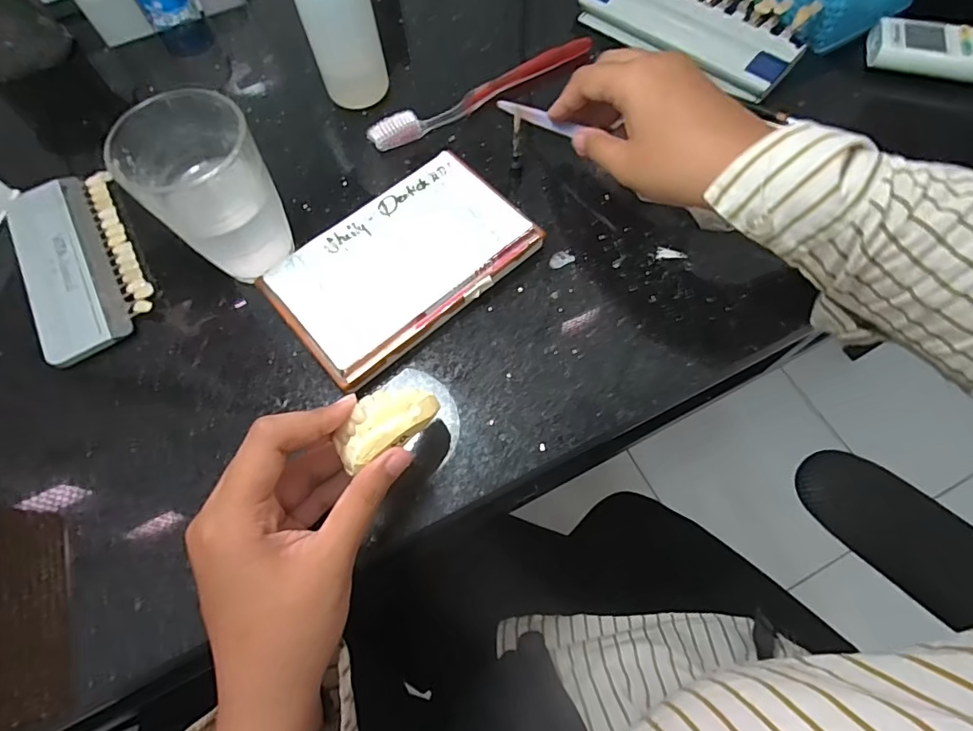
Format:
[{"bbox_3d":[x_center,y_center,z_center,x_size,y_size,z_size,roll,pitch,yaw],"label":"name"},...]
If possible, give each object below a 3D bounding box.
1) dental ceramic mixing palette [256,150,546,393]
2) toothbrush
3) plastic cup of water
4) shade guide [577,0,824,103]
[{"bbox_3d":[-0.051,-0.062,0.307,0.148,0.022,0.092,-39,71,-14],"label":"dental ceramic mixing palette"},{"bbox_3d":[0.000,-0.206,0.373,0.186,0.011,0.018,-29,69,-10],"label":"toothbrush"},{"bbox_3d":[-0.152,-0.096,0.281,0.063,0.094,0.067,-1,67,2],"label":"plastic cup of water"},{"bbox_3d":[0.163,-0.276,0.388,0.171,0.020,0.096,39,73,17],"label":"shade guide"}]

